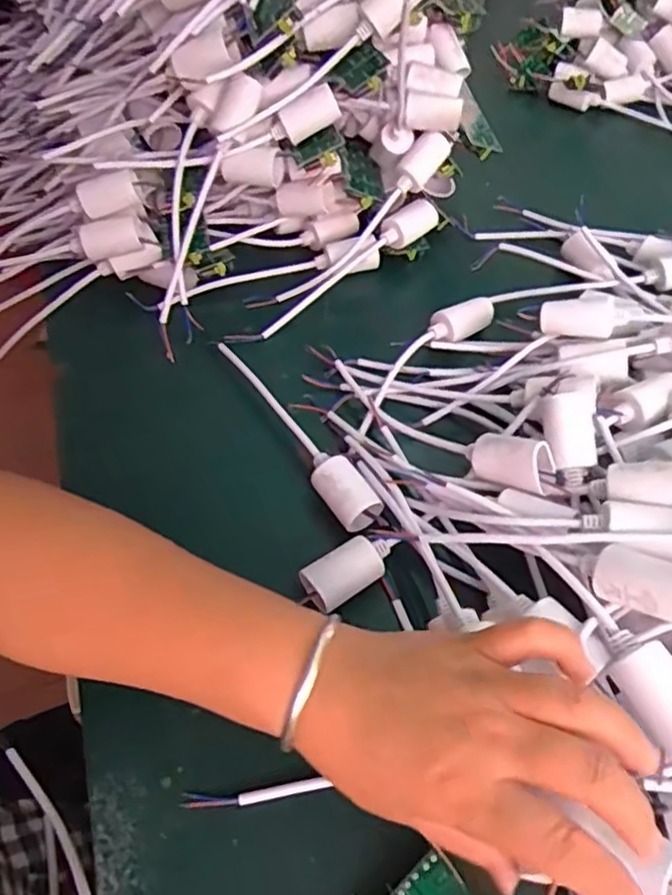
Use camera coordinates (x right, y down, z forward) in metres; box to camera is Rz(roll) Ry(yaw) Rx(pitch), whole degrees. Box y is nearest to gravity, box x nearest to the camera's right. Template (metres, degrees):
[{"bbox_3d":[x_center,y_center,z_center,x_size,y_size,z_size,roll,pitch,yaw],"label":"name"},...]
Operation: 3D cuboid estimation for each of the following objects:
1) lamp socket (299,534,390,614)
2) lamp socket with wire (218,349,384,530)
[{"bbox_3d":[0.007,0.072,0.392,0.053,0.021,0.024,-27,56,-18],"label":"lamp socket"},{"bbox_3d":[-0.036,-0.015,0.458,0.026,0.027,0.193,-30,57,-19],"label":"lamp socket with wire"}]

